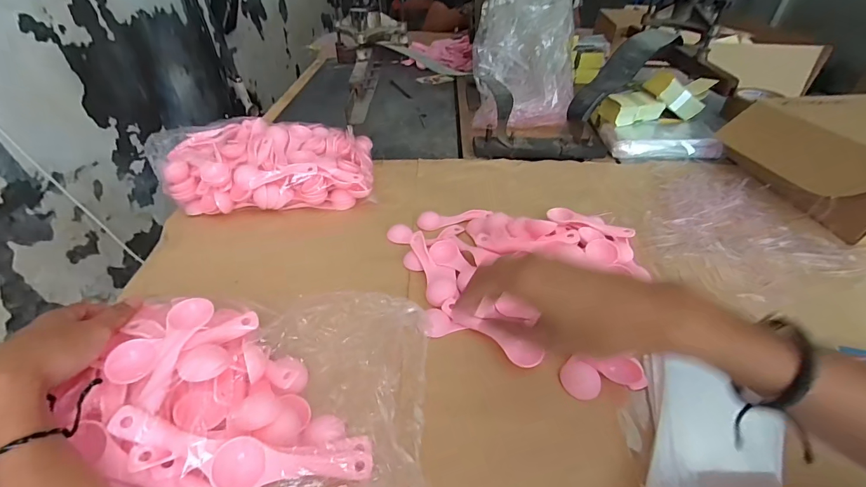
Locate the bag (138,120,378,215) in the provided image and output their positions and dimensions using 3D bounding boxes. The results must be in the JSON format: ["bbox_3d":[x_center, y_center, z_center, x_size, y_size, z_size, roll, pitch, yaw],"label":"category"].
[{"bbox_3d":[-0.255,-0.126,0.595,0.314,0.080,0.180,-6,41,-6],"label":"bag"}]

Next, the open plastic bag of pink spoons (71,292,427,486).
[{"bbox_3d":[-0.169,0.123,0.306,0.319,0.087,0.162,0,40,0],"label":"open plastic bag of pink spoons"}]

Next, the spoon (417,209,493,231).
[{"bbox_3d":[0.030,-0.038,0.544,0.102,0.013,0.032,-6,41,-7],"label":"spoon"}]

